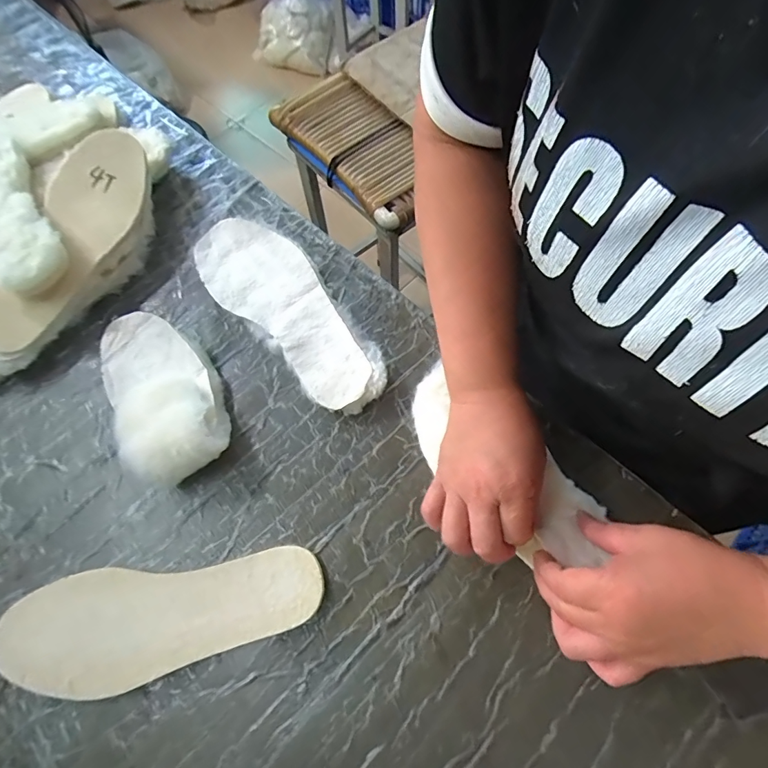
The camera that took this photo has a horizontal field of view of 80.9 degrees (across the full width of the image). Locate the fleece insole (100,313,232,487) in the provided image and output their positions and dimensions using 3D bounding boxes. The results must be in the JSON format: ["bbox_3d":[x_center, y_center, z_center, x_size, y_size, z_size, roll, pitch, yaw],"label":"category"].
[{"bbox_3d":[-0.210,0.001,0.420,0.093,0.051,0.180,-26,68,-9],"label":"fleece insole"}]

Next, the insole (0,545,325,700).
[{"bbox_3d":[-0.176,0.187,0.360,0.250,0.010,0.085,-9,67,-2],"label":"insole"}]

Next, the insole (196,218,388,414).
[{"bbox_3d":[-0.095,-0.078,0.460,0.094,0.024,0.261,-40,71,-14],"label":"insole"}]

